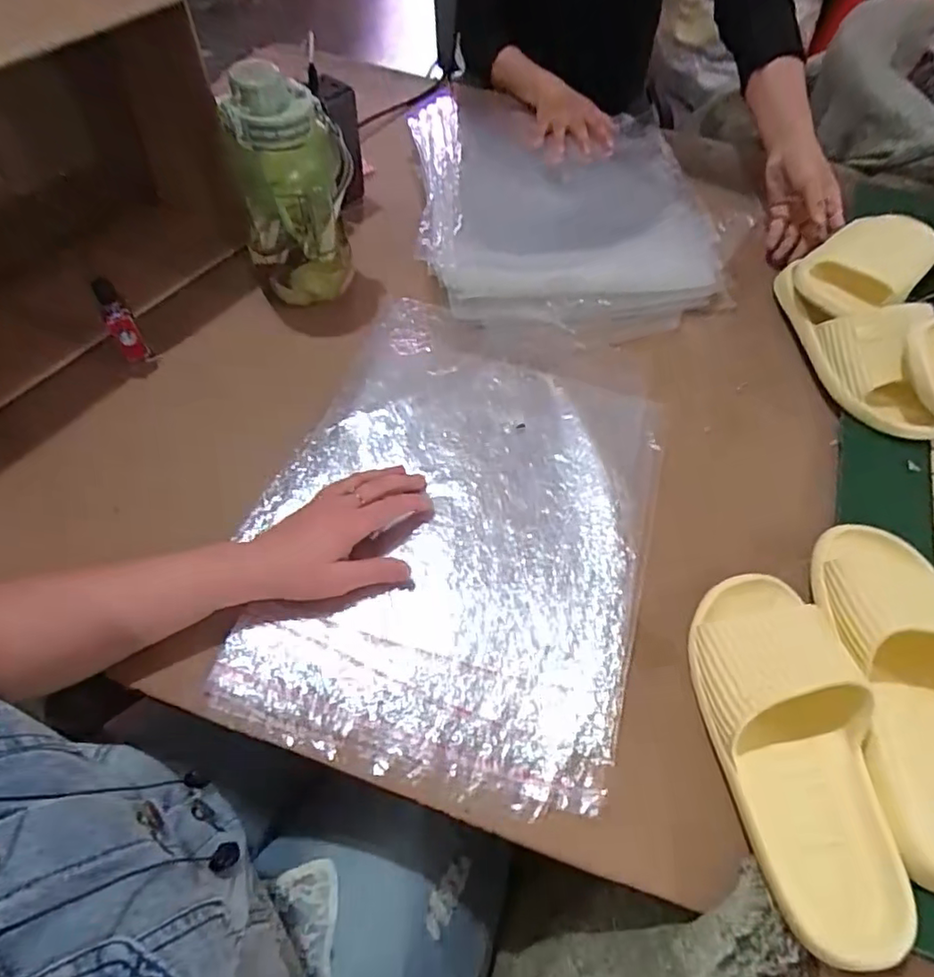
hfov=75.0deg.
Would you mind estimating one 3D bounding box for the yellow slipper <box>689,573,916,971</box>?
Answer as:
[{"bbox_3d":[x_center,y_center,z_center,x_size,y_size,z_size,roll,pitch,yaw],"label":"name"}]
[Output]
[{"bbox_3d":[0.221,0.171,0.416,0.097,0.065,0.247,-5,58,-4],"label":"yellow slipper"}]

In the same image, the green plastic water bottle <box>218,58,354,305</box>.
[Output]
[{"bbox_3d":[-0.175,-0.309,0.622,0.112,0.218,0.112,-6,58,-5],"label":"green plastic water bottle"}]

